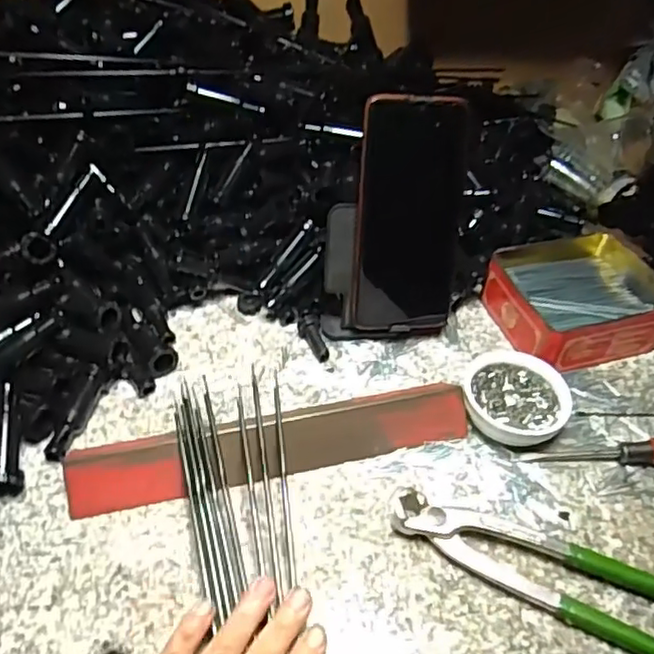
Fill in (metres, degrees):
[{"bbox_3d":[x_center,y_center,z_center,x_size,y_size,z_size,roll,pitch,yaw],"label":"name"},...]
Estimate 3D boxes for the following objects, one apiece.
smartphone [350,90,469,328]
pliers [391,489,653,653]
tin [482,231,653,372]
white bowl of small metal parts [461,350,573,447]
[{"bbox_3d":[0.060,-0.078,0.464,0.076,0.165,0.016,1,19,-4],"label":"smartphone"},{"bbox_3d":[0.134,0.138,0.370,0.196,0.017,0.056,21,47,15],"label":"pliers"},{"bbox_3d":[0.201,-0.026,0.515,0.131,0.037,0.107,-12,47,-16],"label":"tin"},{"bbox_3d":[0.131,0.051,0.448,0.072,0.025,0.074,2,45,-2],"label":"white bowl of small metal parts"}]

